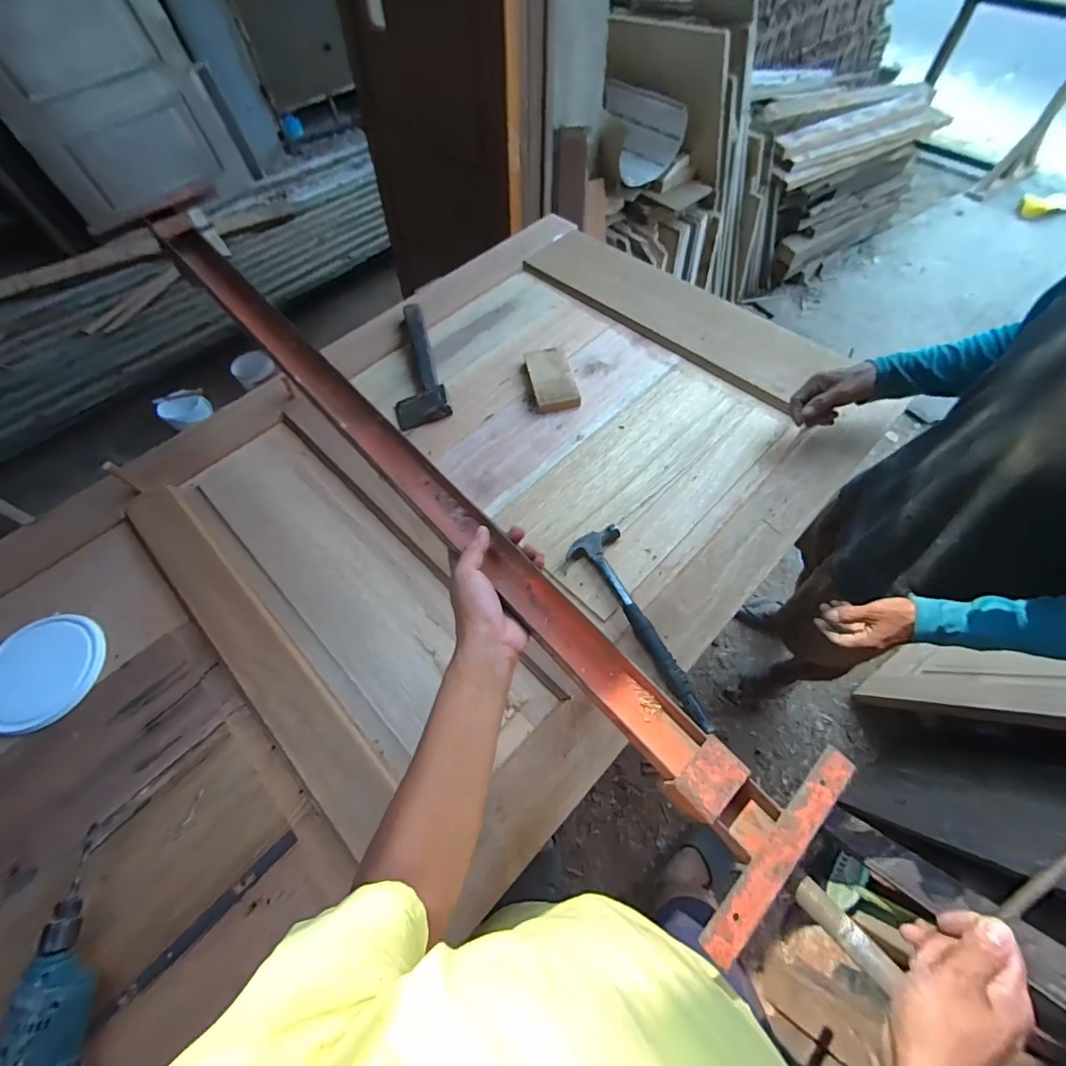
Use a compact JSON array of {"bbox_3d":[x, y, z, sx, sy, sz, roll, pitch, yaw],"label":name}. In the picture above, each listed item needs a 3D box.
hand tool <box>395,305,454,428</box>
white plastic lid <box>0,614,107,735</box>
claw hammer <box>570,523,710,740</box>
[{"bbox_3d":[-0.261,-0.366,1.004,0.113,0.038,0.338,-17,62,-6],"label":"hand tool"},{"bbox_3d":[-0.761,0.210,0.722,0.179,0.020,0.169,-1,62,2],"label":"white plastic lid"},{"bbox_3d":[0.152,0.139,0.698,0.103,0.048,0.338,-21,63,-8],"label":"claw hammer"}]

